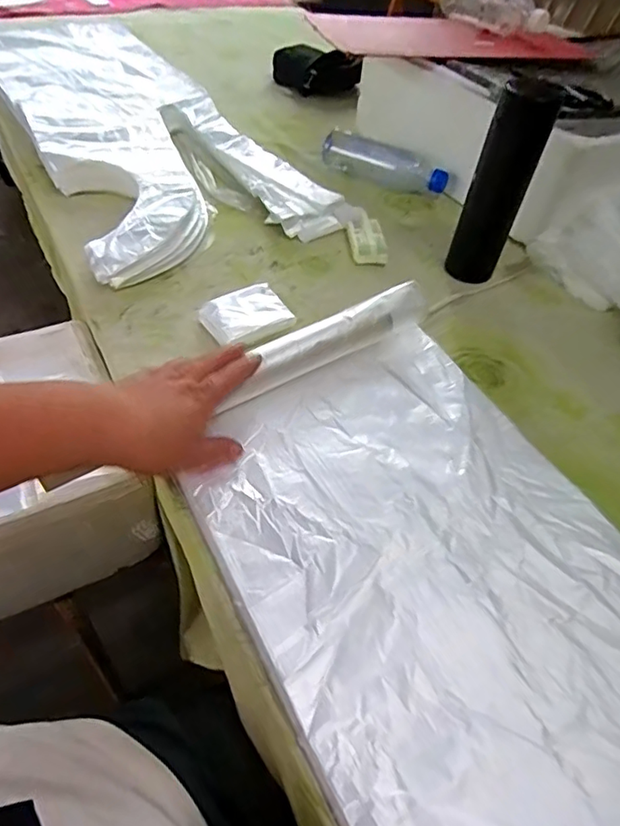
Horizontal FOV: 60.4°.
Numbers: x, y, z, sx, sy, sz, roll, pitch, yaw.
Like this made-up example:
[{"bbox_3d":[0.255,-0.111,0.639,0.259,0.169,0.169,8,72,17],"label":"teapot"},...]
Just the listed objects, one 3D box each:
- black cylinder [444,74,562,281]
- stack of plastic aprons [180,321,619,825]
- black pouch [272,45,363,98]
[{"bbox_3d":[0.222,-0.257,0.620,0.060,0.215,0.053,-14,52,-15],"label":"black cylinder"},{"bbox_3d":[0.190,0.234,0.317,0.308,0.034,0.799,-23,54,-22],"label":"stack of plastic aprons"},{"bbox_3d":[-0.001,-0.719,1.119,0.216,0.071,0.082,34,53,22],"label":"black pouch"}]

